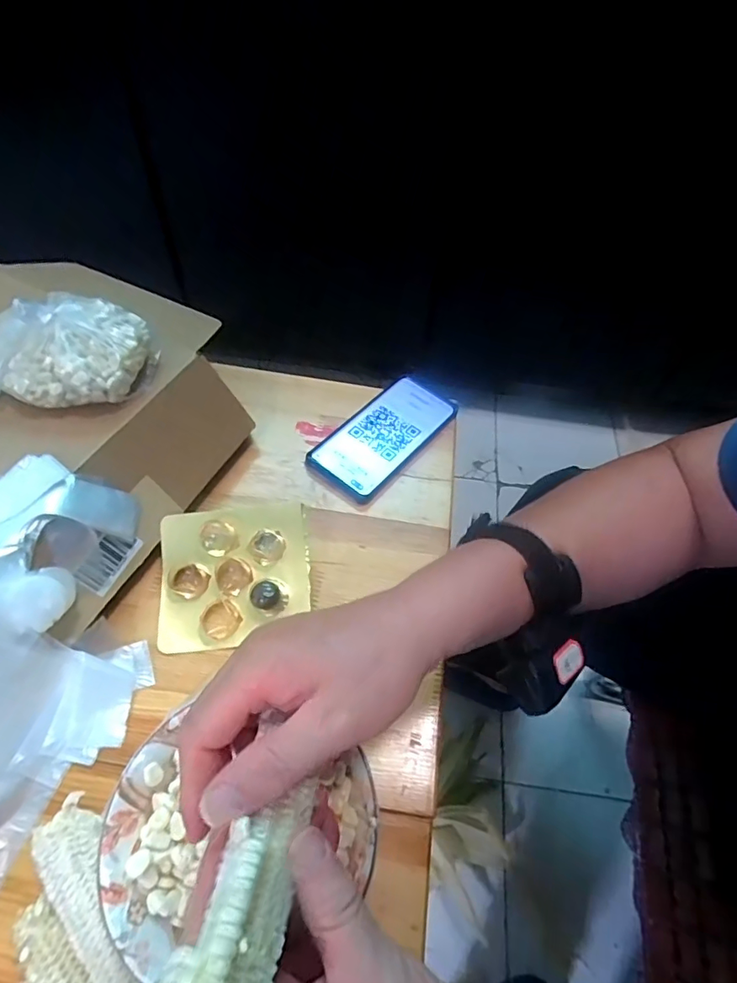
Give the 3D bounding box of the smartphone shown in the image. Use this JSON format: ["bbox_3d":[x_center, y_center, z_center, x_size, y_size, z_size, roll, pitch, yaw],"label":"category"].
[{"bbox_3d":[0.017,-0.059,0.515,0.078,0.013,0.162,35,61,18],"label":"smartphone"}]

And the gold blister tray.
[{"bbox_3d":[-0.108,0.064,0.398,0.117,0.023,0.106,-5,75,-5],"label":"gold blister tray"}]

